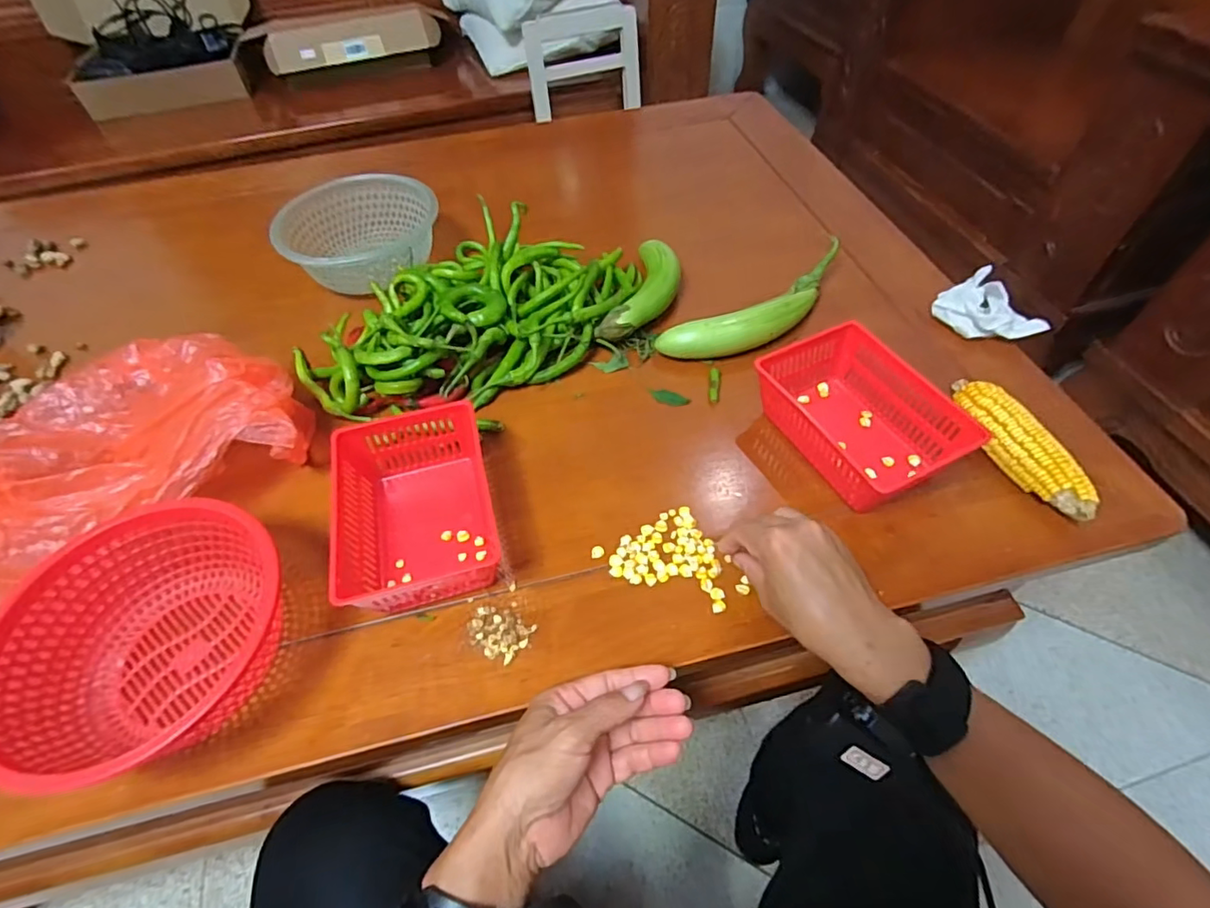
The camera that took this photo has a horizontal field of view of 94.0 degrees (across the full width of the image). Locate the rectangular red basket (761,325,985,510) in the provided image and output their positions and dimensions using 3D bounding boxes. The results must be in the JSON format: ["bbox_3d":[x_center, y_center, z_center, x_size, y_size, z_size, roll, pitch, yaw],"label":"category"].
[{"bbox_3d":[0.212,-0.033,0.486,0.109,0.056,0.150,-25,57,-16],"label":"rectangular red basket"}]

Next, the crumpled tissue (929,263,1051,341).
[{"bbox_3d":[0.385,-0.143,0.575,0.071,0.036,0.091,-16,55,-10],"label":"crumpled tissue"}]

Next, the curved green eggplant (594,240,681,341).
[{"bbox_3d":[0.043,-0.167,0.604,0.055,0.044,0.154,15,56,13],"label":"curved green eggplant"}]

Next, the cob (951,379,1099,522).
[{"bbox_3d":[0.346,-0.008,0.477,0.035,0.038,0.147,-15,54,-8],"label":"cob"}]

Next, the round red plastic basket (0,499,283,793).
[{"bbox_3d":[-0.299,0.124,0.378,0.157,0.070,0.174,2,54,4],"label":"round red plastic basket"}]

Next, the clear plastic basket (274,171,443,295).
[{"bbox_3d":[-0.282,-0.248,0.669,0.172,0.081,0.169,-29,58,-18],"label":"clear plastic basket"}]

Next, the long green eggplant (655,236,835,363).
[{"bbox_3d":[0.169,-0.152,0.590,0.243,0.041,0.072,-31,58,-19],"label":"long green eggplant"}]

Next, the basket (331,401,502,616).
[{"bbox_3d":[-0.146,0.038,0.442,0.111,0.056,0.158,-13,54,-7],"label":"basket"}]

